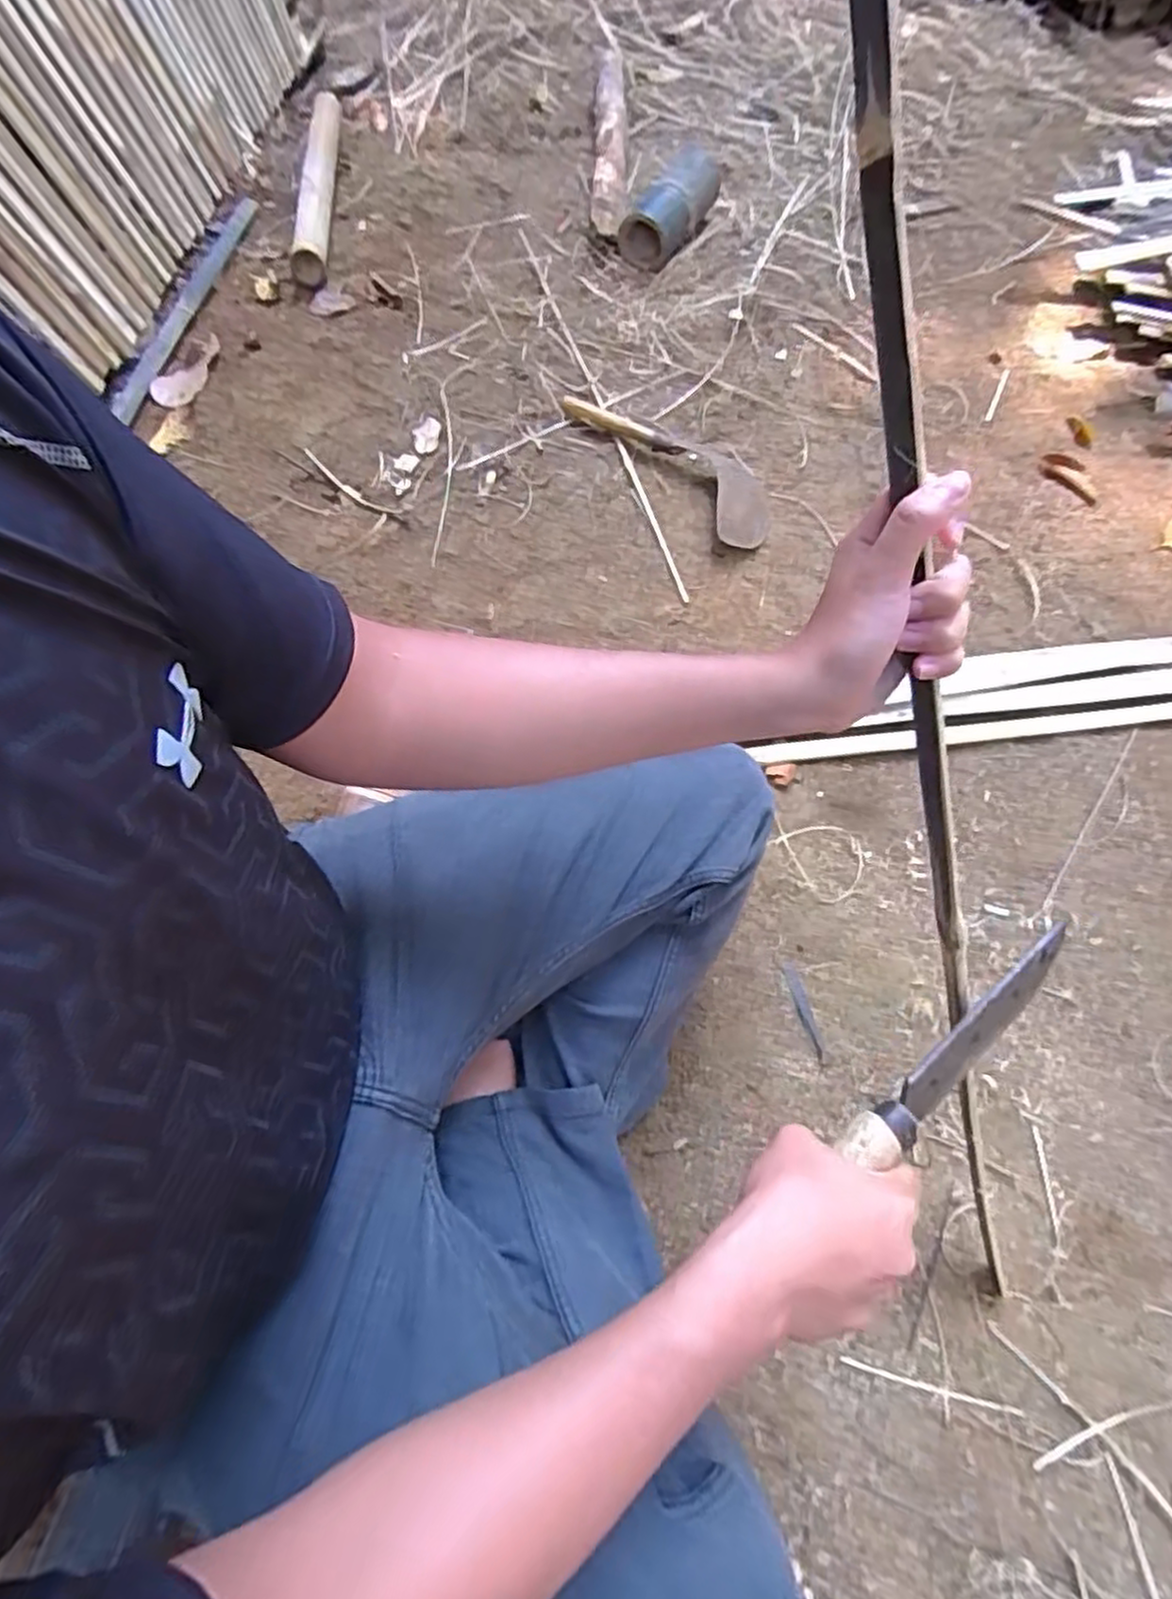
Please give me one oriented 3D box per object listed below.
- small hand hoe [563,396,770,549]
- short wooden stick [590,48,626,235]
[{"bbox_3d":[0.136,-0.508,1.071,0.133,0.029,0.380,-37,73,-18],"label":"small hand hoe"},{"bbox_3d":[0.049,-1.358,1.457,0.065,0.061,0.728,2,66,-2],"label":"short wooden stick"}]

